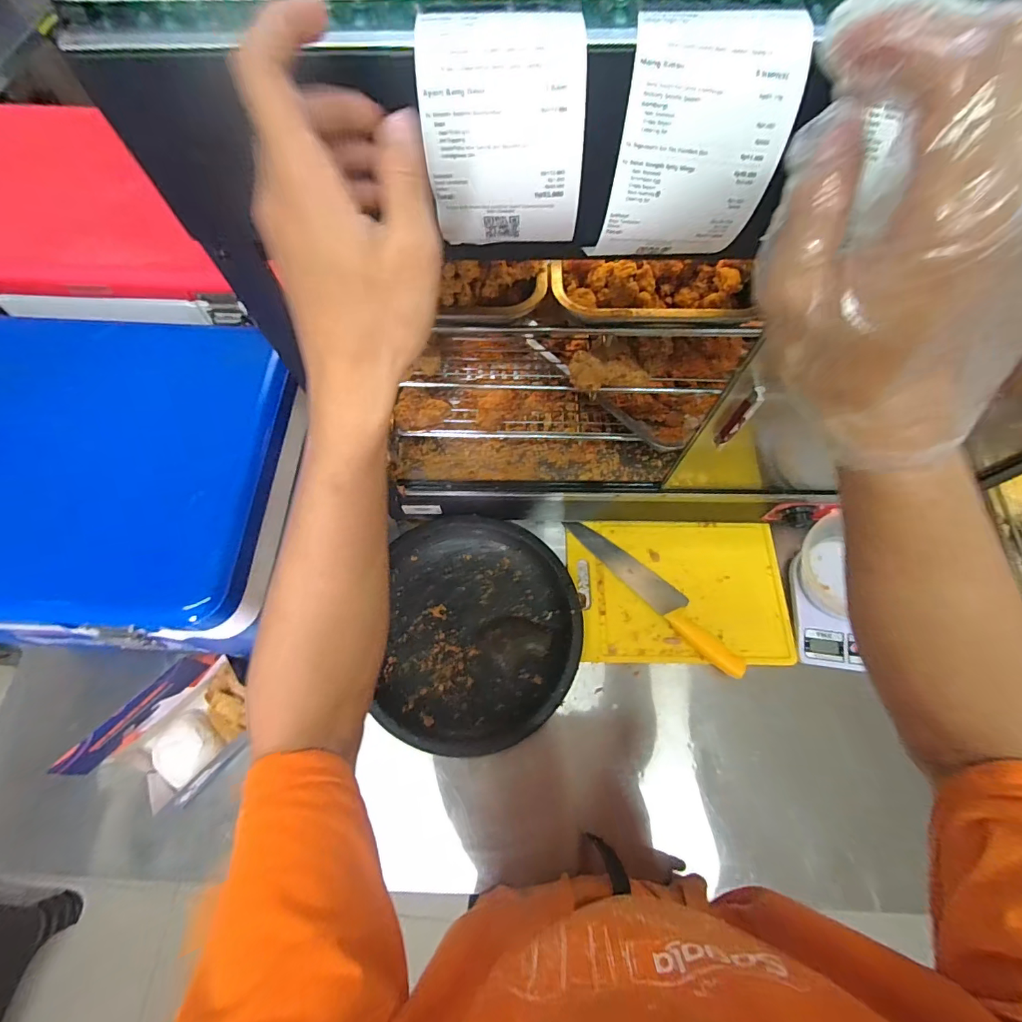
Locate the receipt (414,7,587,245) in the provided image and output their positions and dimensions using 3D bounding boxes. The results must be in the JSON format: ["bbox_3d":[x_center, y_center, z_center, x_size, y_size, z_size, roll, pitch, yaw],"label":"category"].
[{"bbox_3d":[-0.002,-0.195,0.241,0.081,0.085,0.046,1,67,0],"label":"receipt"}]

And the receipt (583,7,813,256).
[{"bbox_3d":[0.093,-0.188,0.239,0.078,0.087,0.050,4,67,1],"label":"receipt"}]

